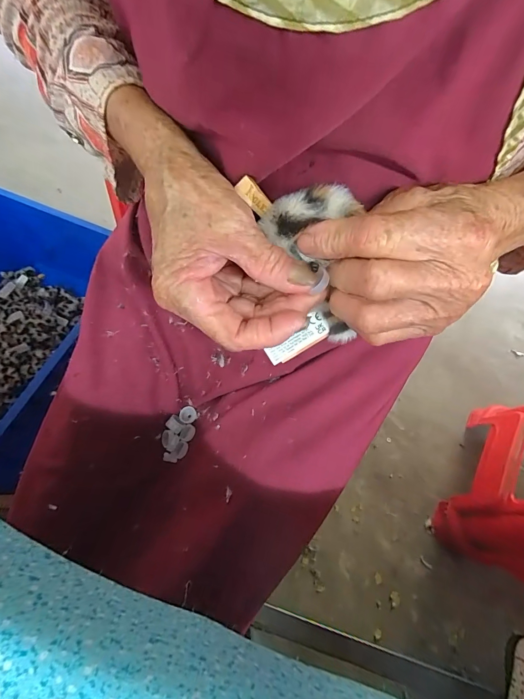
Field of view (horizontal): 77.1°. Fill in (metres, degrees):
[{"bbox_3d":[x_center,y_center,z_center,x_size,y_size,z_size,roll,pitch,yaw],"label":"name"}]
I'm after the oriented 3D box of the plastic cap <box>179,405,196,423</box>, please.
[{"bbox_3d":[-0.075,0.066,0.332,0.016,0.004,0.017,7,65,3],"label":"plastic cap"}]

